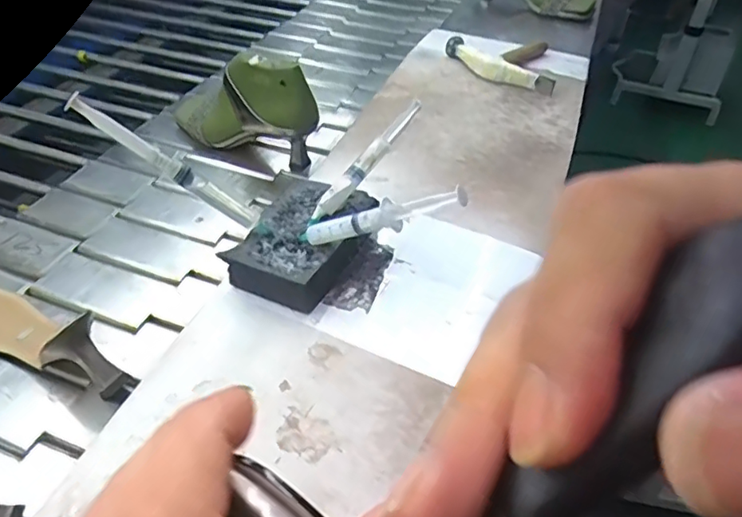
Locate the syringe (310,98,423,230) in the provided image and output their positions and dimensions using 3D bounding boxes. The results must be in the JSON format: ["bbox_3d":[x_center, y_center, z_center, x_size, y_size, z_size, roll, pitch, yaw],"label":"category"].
[{"bbox_3d":[-0.003,-0.084,0.504,0.016,0.021,0.143,34,79,31],"label":"syringe"}]

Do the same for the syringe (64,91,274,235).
[{"bbox_3d":[-0.148,-0.068,0.440,0.170,0.015,0.020,35,36,-23],"label":"syringe"}]

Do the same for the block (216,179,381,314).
[{"bbox_3d":[-0.053,-0.015,0.493,0.089,0.037,0.131,19,45,18],"label":"block"}]

